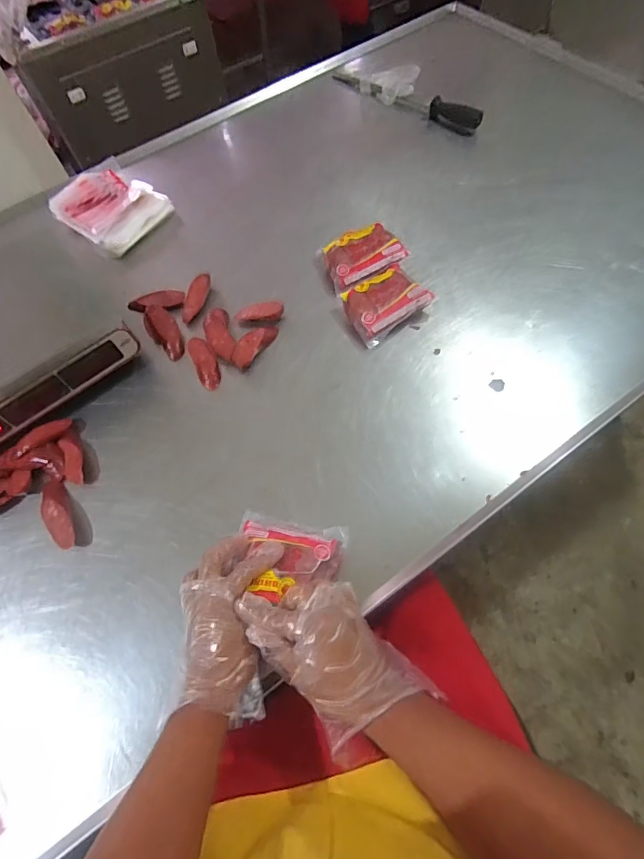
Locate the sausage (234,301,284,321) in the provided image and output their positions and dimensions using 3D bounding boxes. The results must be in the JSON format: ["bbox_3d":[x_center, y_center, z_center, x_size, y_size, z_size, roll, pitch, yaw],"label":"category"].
[{"bbox_3d":[-0.110,-0.208,0.763,0.086,0.022,0.029,0,64,4],"label":"sausage"}]

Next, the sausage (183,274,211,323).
[{"bbox_3d":[-0.228,-0.236,0.793,0.033,0.034,0.095,10,65,9],"label":"sausage"}]

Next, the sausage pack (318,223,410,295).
[{"bbox_3d":[0.074,-0.312,0.792,0.135,0.050,0.107,-22,64,-6],"label":"sausage pack"}]

